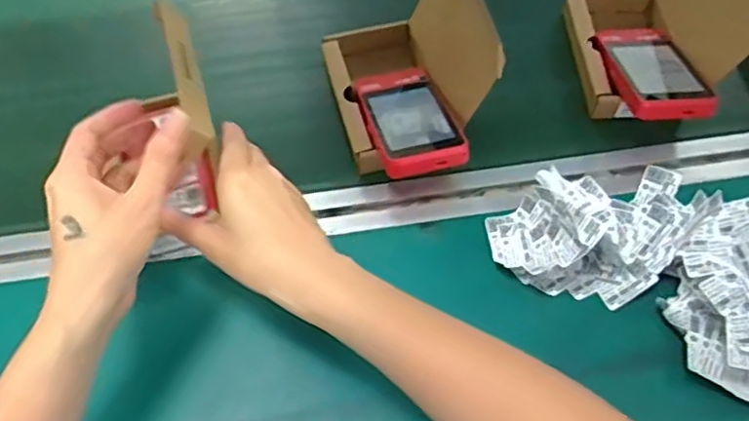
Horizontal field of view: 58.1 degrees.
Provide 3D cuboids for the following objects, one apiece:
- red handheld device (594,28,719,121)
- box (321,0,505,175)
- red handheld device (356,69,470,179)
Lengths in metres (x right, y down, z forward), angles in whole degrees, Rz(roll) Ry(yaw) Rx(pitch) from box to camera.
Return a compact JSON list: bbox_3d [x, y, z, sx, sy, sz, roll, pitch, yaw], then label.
[{"bbox_3d":[0.223,-0.113,0.544,0.064,0.012,0.120,-4,43,0],"label":"red handheld device"},{"bbox_3d":[0.022,-0.116,0.530,0.112,0.107,0.140,-11,59,-5],"label":"box"},{"bbox_3d":[0.028,-0.070,0.521,0.066,0.013,0.121,-14,44,-7],"label":"red handheld device"}]

